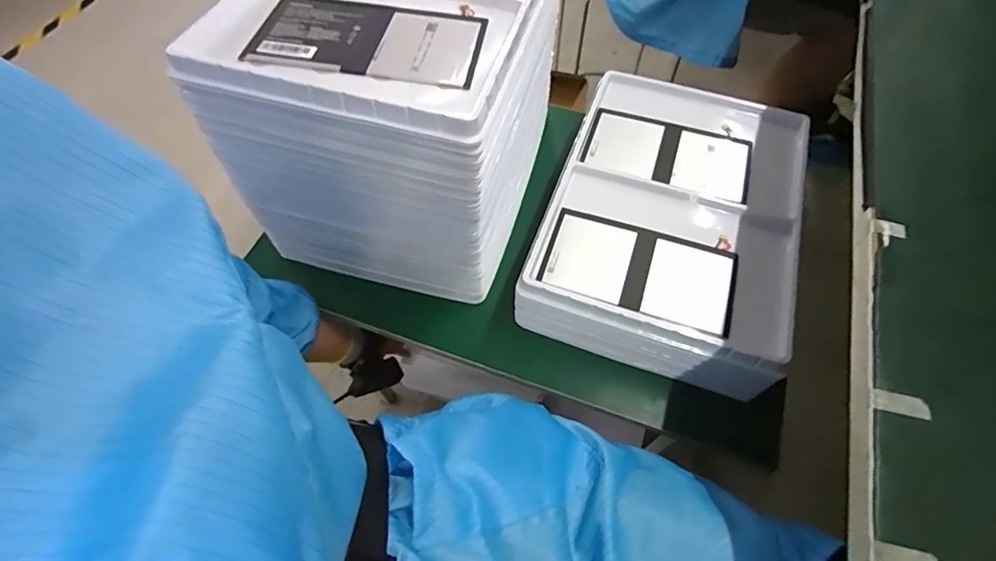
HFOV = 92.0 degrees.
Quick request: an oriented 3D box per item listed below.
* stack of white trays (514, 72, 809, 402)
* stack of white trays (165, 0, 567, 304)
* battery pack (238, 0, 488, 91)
[{"bbox_3d":[0.184,-0.071,0.523,0.238,0.075,0.326,17,61,11],"label":"stack of white trays"},{"bbox_3d":[-0.087,-0.198,0.502,0.236,0.224,0.328,12,60,8],"label":"stack of white trays"},{"bbox_3d":[-0.101,-0.192,0.377,0.170,0.009,0.099,4,59,3],"label":"battery pack"}]

